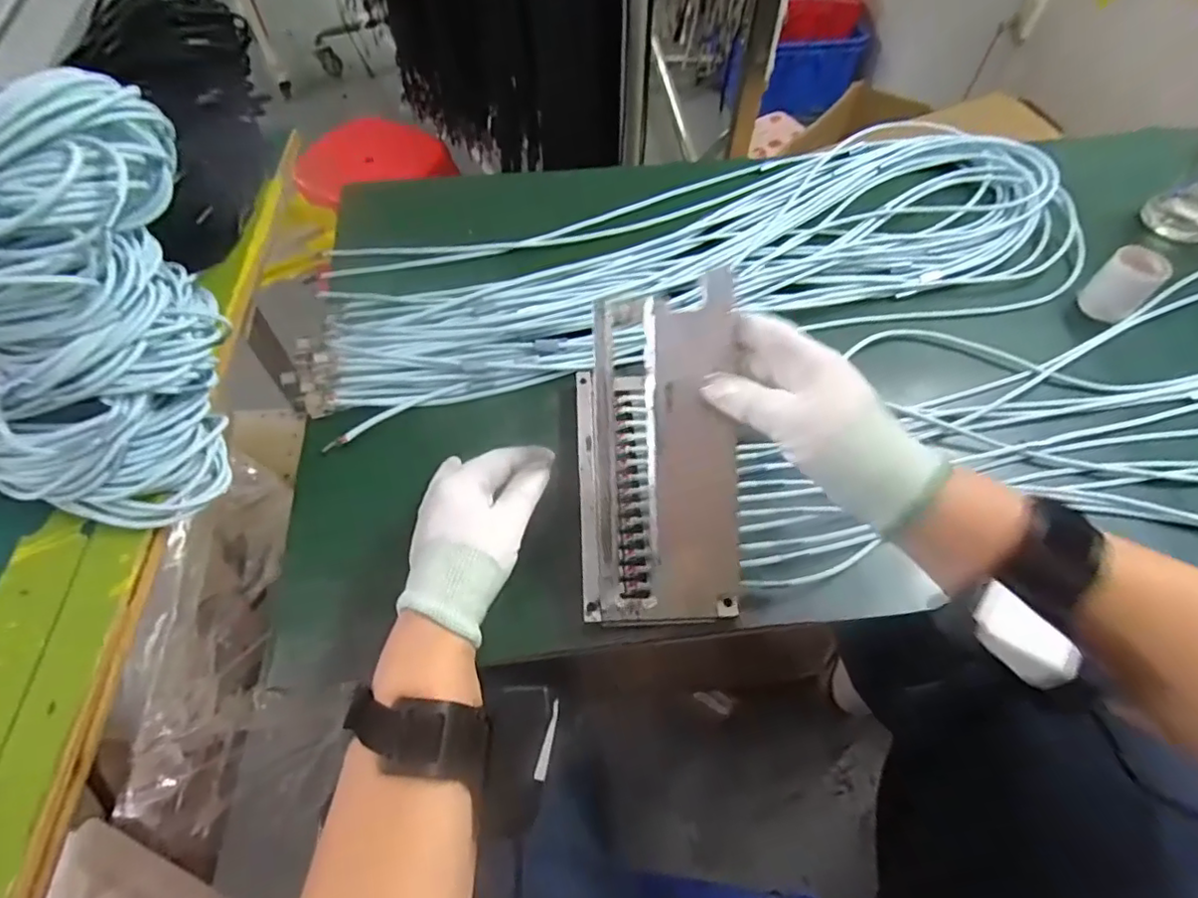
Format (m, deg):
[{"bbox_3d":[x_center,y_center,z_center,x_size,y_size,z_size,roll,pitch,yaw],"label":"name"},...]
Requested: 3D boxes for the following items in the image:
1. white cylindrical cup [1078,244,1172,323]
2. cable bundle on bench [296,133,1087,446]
[{"bbox_3d":[0.455,-0.143,0.532,0.042,0.052,0.043,0,58,0],"label":"white cylindrical cup"},{"bbox_3d":[0.102,-0.181,0.574,0.700,0.042,0.243,-13,60,-10],"label":"cable bundle on bench"}]

